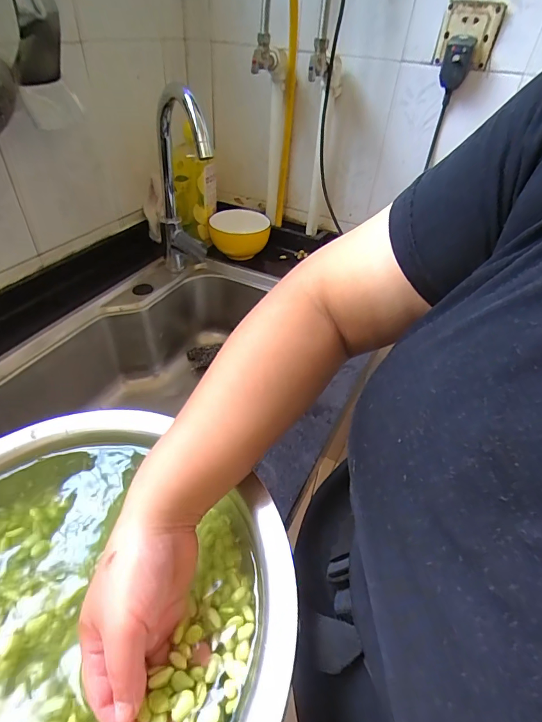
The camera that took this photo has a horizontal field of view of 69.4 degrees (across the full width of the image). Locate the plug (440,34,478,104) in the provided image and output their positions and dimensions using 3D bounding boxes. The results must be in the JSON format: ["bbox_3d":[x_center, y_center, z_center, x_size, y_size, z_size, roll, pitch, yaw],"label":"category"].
[{"bbox_3d":[0.301,-0.477,0.640,0.043,0.086,0.024,15,43,12],"label":"plug"}]

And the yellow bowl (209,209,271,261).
[{"bbox_3d":[-0.070,-0.278,0.877,0.130,0.076,0.132,-5,43,-10],"label":"yellow bowl"}]

